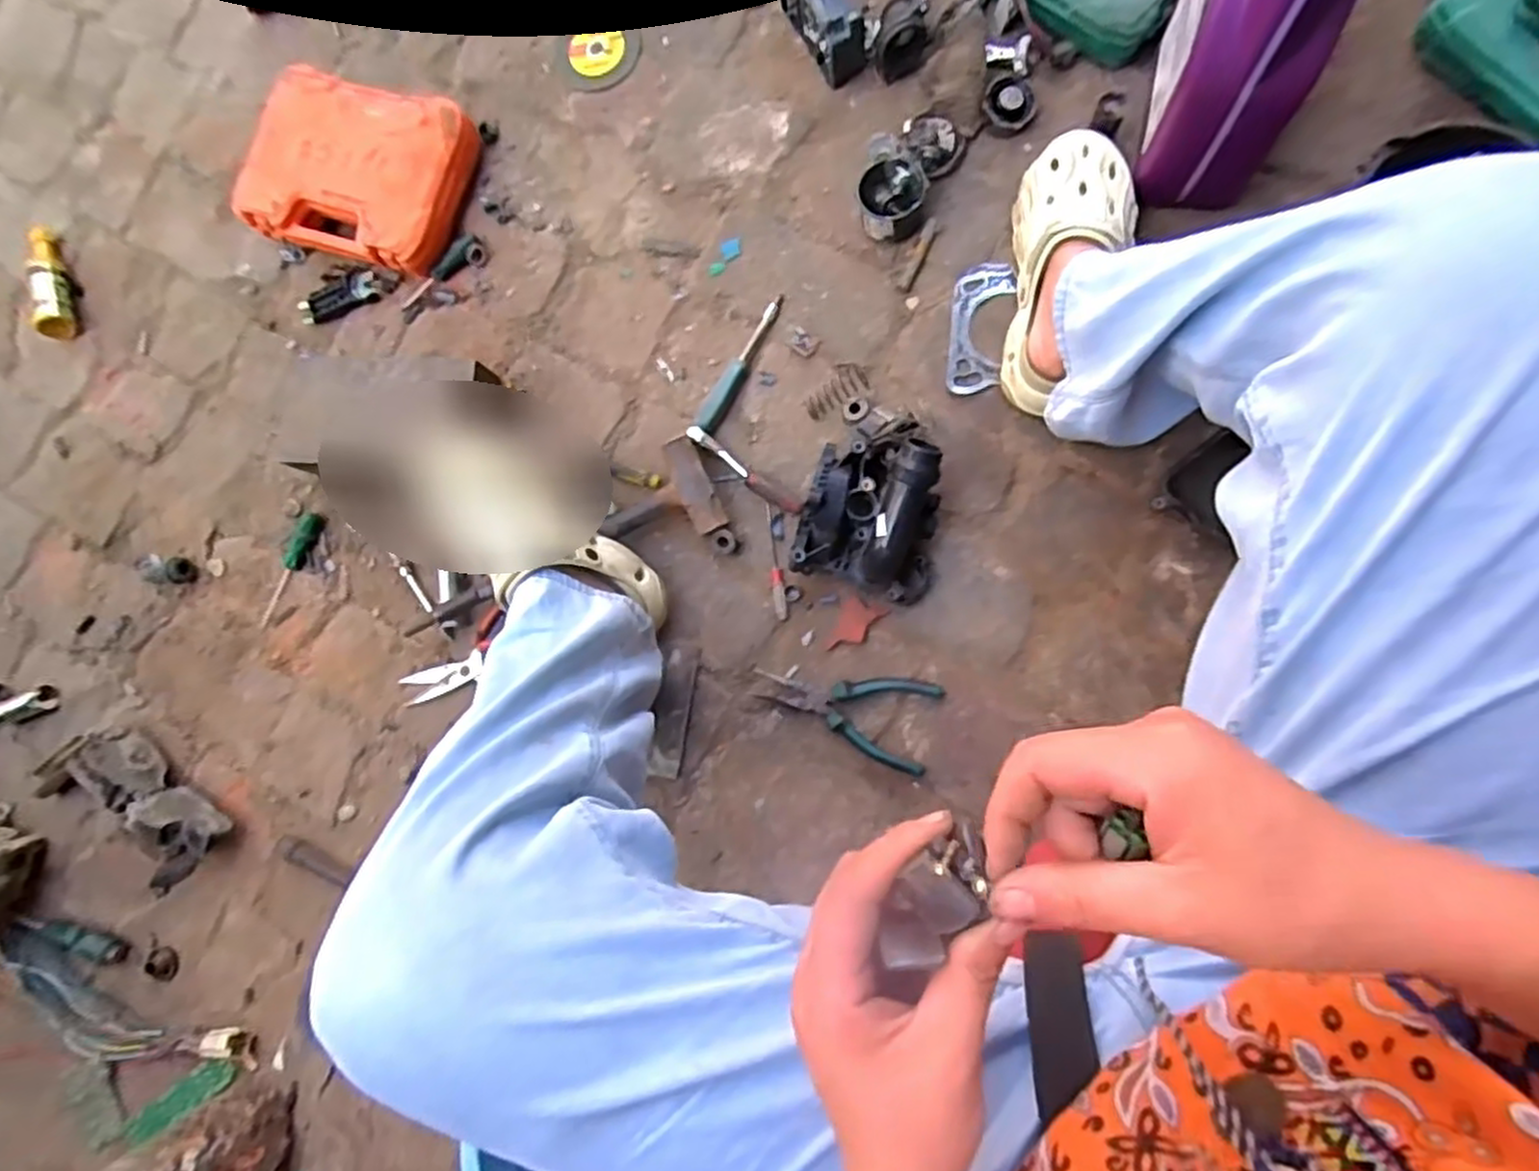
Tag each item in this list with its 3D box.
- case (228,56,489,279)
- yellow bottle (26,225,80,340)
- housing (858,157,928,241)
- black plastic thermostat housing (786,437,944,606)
[{"bbox_3d":[-0.466,-0.467,0.863,0.241,0.060,0.191,15,87,10],"label":"case"},{"bbox_3d":[-0.884,-0.375,0.928,0.045,0.040,0.147,-21,82,7],"label":"yellow bottle"},{"bbox_3d":[0.126,-0.390,0.775,0.067,0.043,0.069,-10,84,8],"label":"housing"},{"bbox_3d":[0.096,-0.067,0.727,0.132,0.098,0.145,11,87,10],"label":"black plastic thermostat housing"}]

